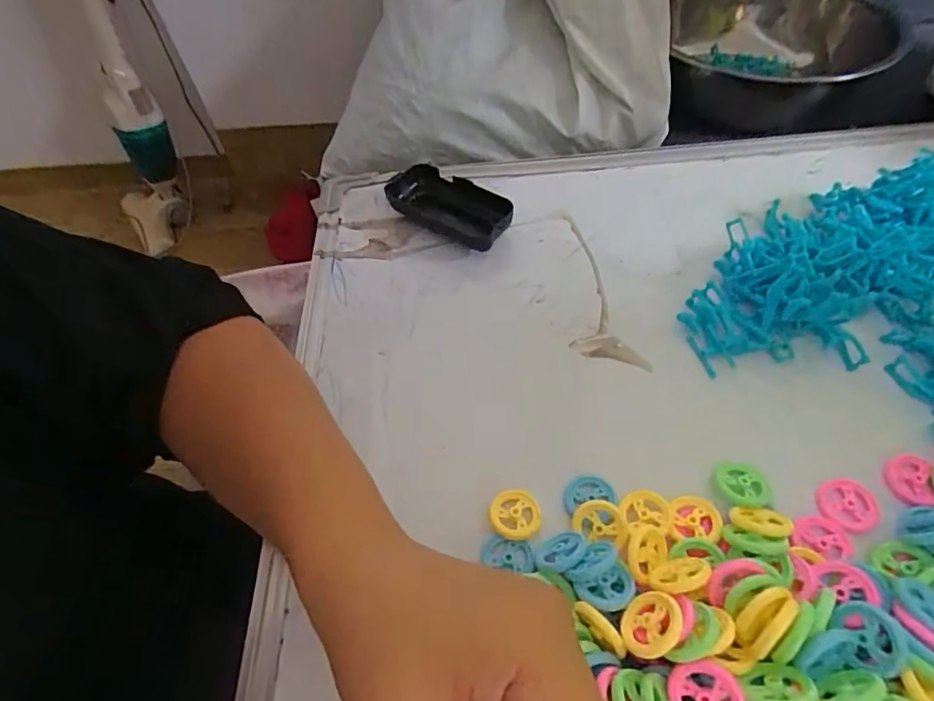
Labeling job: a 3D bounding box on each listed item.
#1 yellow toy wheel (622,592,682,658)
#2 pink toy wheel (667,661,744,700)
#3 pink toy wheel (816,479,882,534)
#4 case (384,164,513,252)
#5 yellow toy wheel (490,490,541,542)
[{"bbox_3d":[0.084,0.123,0.232,0.028,0.004,0.027,-34,25,18],"label":"yellow toy wheel"},{"bbox_3d":[0.101,0.148,0.216,0.028,0.004,0.028,-7,66,17],"label":"pink toy wheel"},{"bbox_3d":[0.214,0.086,0.286,0.030,0.004,0.031,-2,55,3],"label":"pink toy wheel"},{"bbox_3d":[-0.014,-0.121,0.435,0.115,0.028,0.048,31,63,24],"label":"case"},{"bbox_3d":[0.028,0.095,0.295,0.029,0.008,0.027,-2,55,3],"label":"yellow toy wheel"}]

